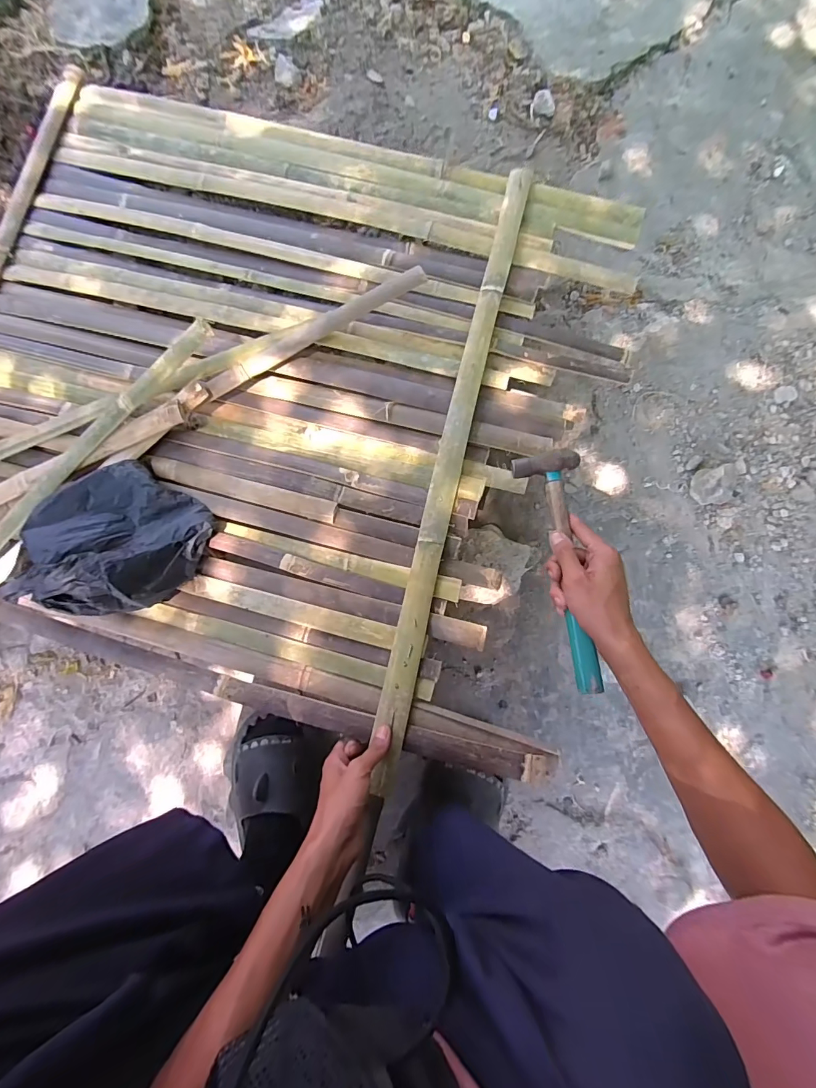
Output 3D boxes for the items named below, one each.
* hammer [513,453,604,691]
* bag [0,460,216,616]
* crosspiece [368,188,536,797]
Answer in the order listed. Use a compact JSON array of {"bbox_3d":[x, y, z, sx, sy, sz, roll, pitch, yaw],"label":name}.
[{"bbox_3d":[0.183,0.025,0.480,0.071,0.027,0.281,-5,76,-4],"label":"hammer"},{"bbox_3d":[-0.396,-0.005,0.537,0.219,0.083,0.208,21,82,8],"label":"bag"},{"bbox_3d":[0.069,-0.143,0.574,0.039,0.023,0.898,14,80,-1],"label":"crosspiece"}]

